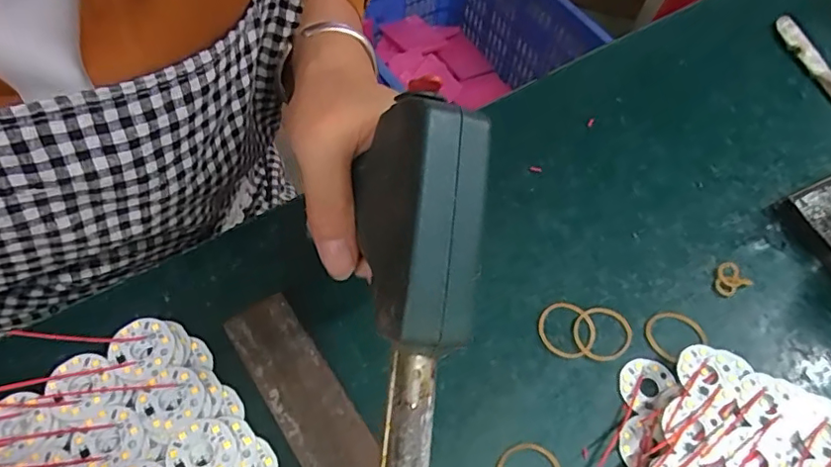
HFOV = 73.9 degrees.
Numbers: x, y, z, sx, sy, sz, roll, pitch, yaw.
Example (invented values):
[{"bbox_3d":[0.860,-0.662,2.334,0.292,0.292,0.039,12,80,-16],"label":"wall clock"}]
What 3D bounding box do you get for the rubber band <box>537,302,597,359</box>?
[{"bbox_3d":[0.085,0.053,0.310,0.031,0.004,0.032,2,60,-3],"label":"rubber band"}]

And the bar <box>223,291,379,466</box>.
[{"bbox_3d":[-0.030,0.117,0.260,0.034,0.016,0.199,-30,66,-20],"label":"bar"}]

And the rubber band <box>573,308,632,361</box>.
[{"bbox_3d":[0.105,0.055,0.310,0.033,0.004,0.030,2,60,-3],"label":"rubber band"}]

